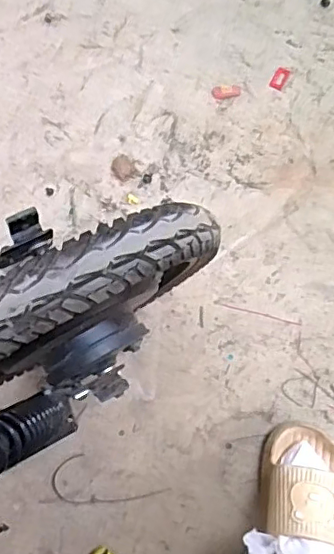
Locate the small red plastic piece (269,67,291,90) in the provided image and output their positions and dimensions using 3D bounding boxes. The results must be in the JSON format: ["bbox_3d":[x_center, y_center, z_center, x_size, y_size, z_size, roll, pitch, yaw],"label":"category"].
[{"bbox_3d":[0.208,-0.364,1.027,0.026,0.004,0.049,26,71,12],"label":"small red plastic piece"}]

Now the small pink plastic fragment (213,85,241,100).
[{"bbox_3d":[0.109,-0.337,1.020,0.052,0.004,0.029,-7,68,0],"label":"small pink plastic fragment"}]

